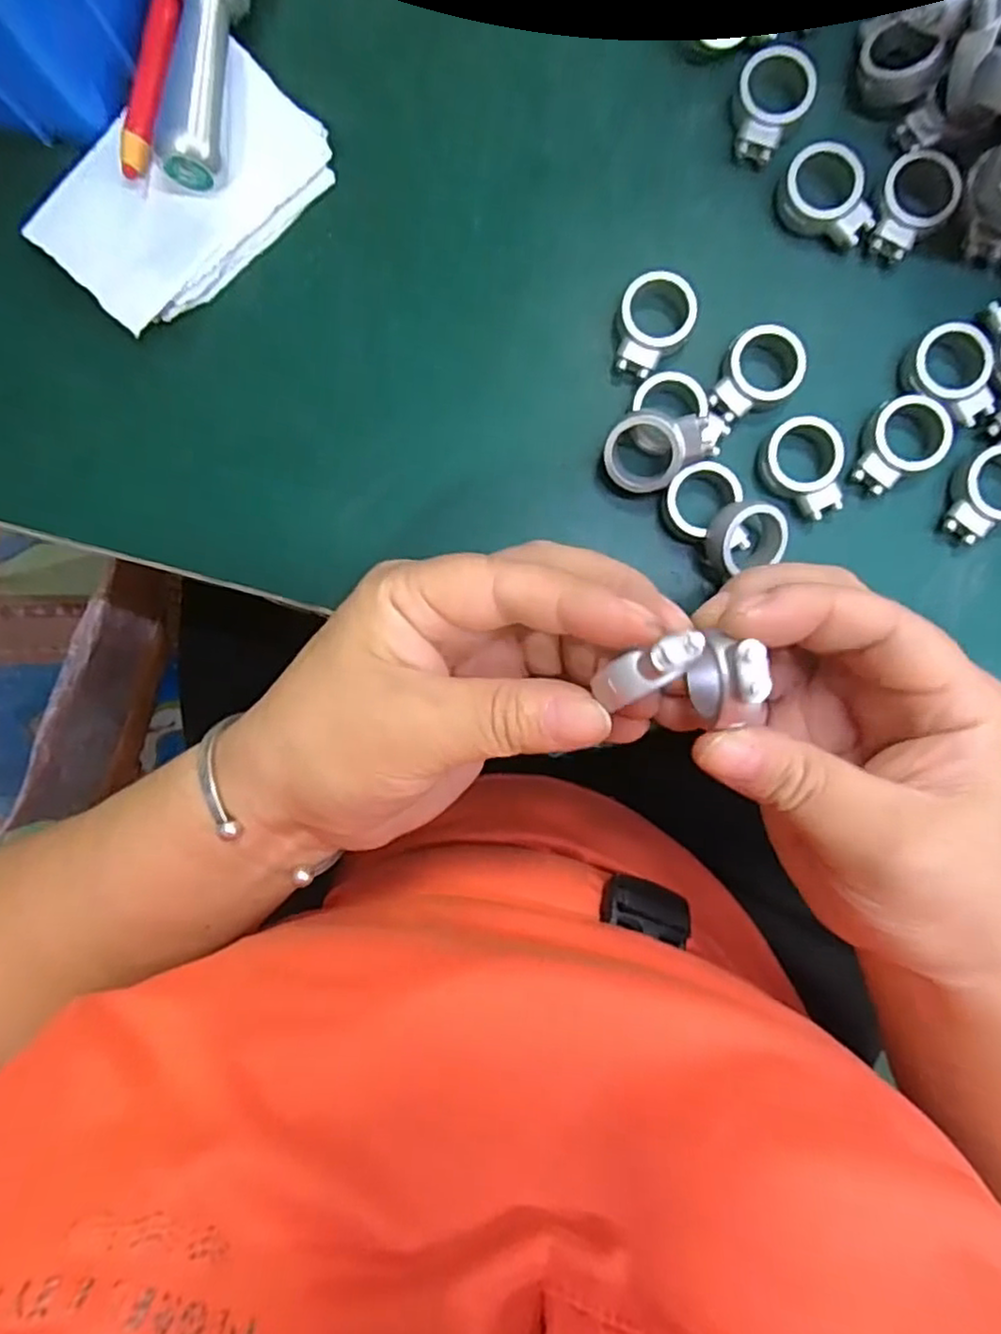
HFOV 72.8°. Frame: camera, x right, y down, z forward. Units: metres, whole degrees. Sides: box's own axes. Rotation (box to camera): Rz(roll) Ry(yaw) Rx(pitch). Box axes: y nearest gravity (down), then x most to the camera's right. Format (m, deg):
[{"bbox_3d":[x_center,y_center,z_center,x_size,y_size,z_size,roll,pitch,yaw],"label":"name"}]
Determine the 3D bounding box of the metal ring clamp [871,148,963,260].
[{"bbox_3d":[0.140,-0.157,0.232,0.024,0.012,0.034,29,92,2],"label":"metal ring clamp"}]

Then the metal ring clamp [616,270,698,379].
[{"bbox_3d":[0.052,-0.116,0.234,0.024,0.013,0.033,20,92,2],"label":"metal ring clamp"}]

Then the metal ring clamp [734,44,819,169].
[{"bbox_3d":[0.091,-0.191,0.232,0.024,0.013,0.034,25,92,2],"label":"metal ring clamp"}]

